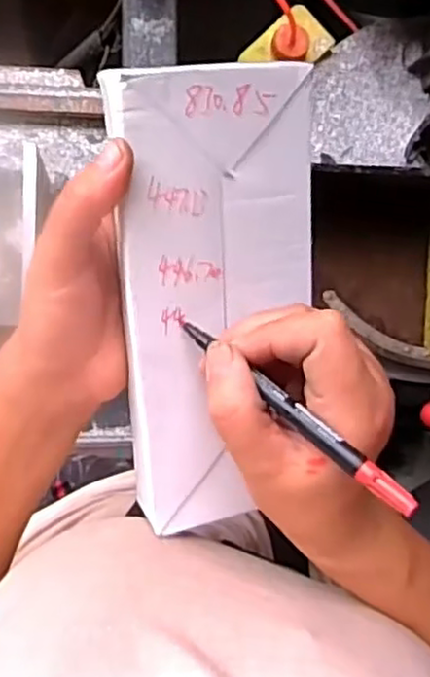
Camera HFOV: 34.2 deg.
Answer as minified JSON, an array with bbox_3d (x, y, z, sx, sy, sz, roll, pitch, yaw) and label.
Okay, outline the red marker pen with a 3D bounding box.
[{"bbox_3d":[0.030,0.029,0.296,0.009,0.013,0.132,-48,57,-4],"label":"red marker pen"}]

